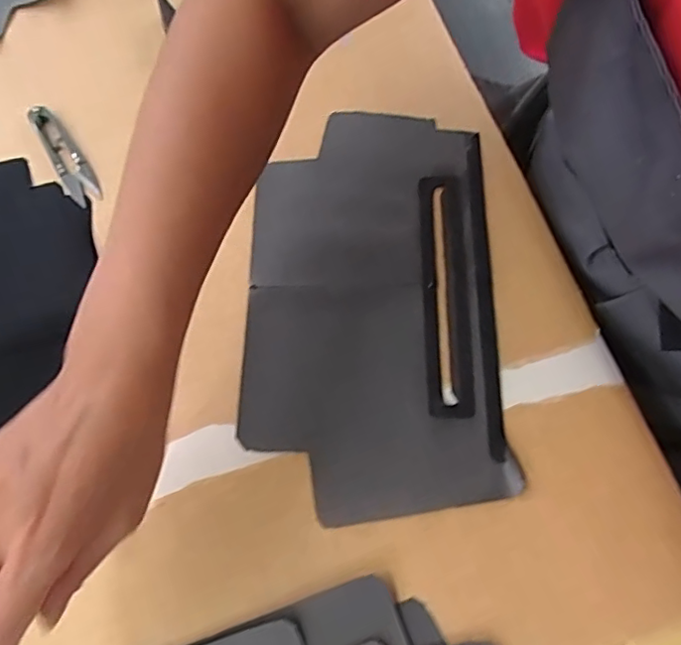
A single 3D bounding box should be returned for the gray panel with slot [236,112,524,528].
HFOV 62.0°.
[{"bbox_3d":[0.020,-0.018,0.386,0.164,0.008,0.279,-3,70,4],"label":"gray panel with slot"}]

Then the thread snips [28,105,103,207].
[{"bbox_3d":[-0.219,-0.133,0.446,0.023,0.008,0.103,-33,70,-10],"label":"thread snips"}]

